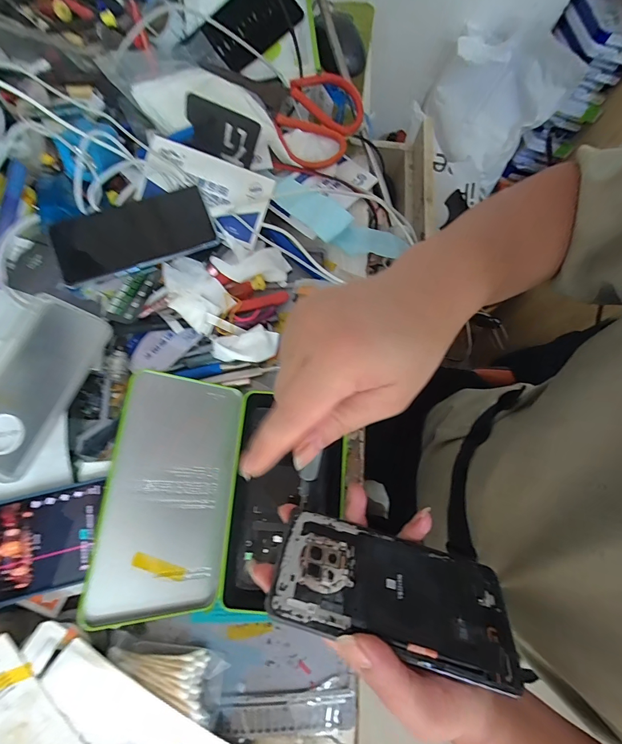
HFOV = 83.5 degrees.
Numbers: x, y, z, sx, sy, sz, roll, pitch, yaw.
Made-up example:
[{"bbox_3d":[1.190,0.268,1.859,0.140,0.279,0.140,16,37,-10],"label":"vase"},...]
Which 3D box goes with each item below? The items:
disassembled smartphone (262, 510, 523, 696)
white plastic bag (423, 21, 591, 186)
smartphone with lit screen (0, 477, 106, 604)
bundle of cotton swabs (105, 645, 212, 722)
[{"bbox_3d":[0.057,0.143,0.231,0.155,0.006,0.071,17,35,2],"label":"disassembled smartphone"},{"bbox_3d":[0.389,-0.598,0.766,0.152,0.211,0.259,-42,79,-12],"label":"white plastic bag"},{"bbox_3d":[-0.251,0.148,0.293,0.139,0.010,0.078,-12,75,-5],"label":"smartphone with lit screen"},{"bbox_3d":[-0.117,0.239,0.285,0.089,0.020,0.033,30,76,7],"label":"bundle of cotton swabs"}]

